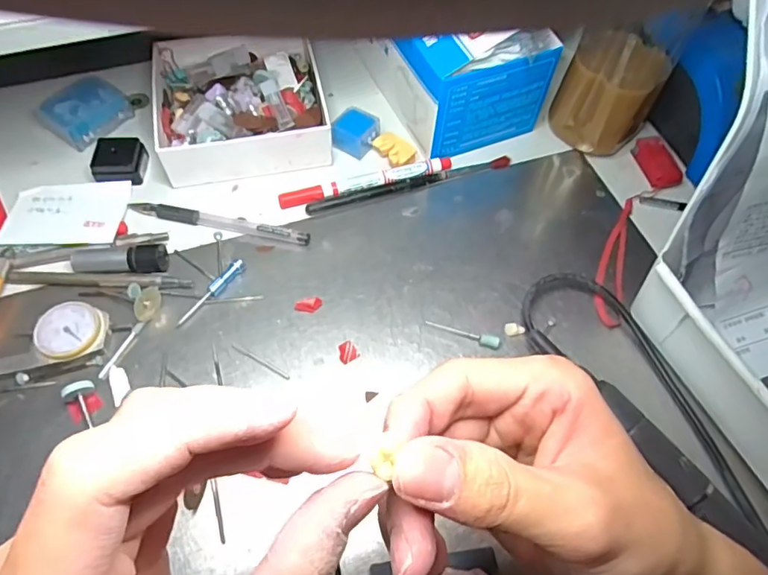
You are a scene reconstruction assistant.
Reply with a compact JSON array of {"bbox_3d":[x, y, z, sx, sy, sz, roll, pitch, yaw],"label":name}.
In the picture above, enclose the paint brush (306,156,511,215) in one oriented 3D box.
[{"bbox_3d":[0.022,-0.082,0.408,0.167,0.004,0.010,-17,62,-12],"label":"paint brush"}]

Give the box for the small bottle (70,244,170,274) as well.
[{"bbox_3d":[-0.178,-0.019,0.354,0.060,0.015,0.021,-4,60,-4],"label":"small bottle"}]

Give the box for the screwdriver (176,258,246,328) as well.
[{"bbox_3d":[-0.114,0.003,0.349,0.006,0.008,0.060,31,64,15],"label":"screwdriver"}]

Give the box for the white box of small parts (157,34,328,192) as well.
[{"bbox_3d":[-0.114,-0.153,0.424,0.131,0.034,0.137,-8,61,-6],"label":"white box of small parts"}]

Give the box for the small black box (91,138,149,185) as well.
[{"bbox_3d":[-0.201,-0.098,0.399,0.032,0.018,0.032,3,60,0],"label":"small black box"}]

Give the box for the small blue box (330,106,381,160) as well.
[{"bbox_3d":[-0.022,-0.125,0.423,0.030,0.022,0.033,30,63,14],"label":"small blue box"}]

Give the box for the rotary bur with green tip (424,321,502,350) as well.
[{"bbox_3d":[0.051,0.029,0.340,0.048,0.007,0.008,18,61,8],"label":"rotary bur with green tip"}]

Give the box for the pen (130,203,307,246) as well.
[{"bbox_3d":[-0.118,-0.048,0.381,0.131,0.009,0.013,11,60,4],"label":"pen"}]

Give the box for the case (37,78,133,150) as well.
[{"bbox_3d":[-0.239,-0.140,0.420,0.042,0.025,0.061,31,64,15],"label":"case"}]

